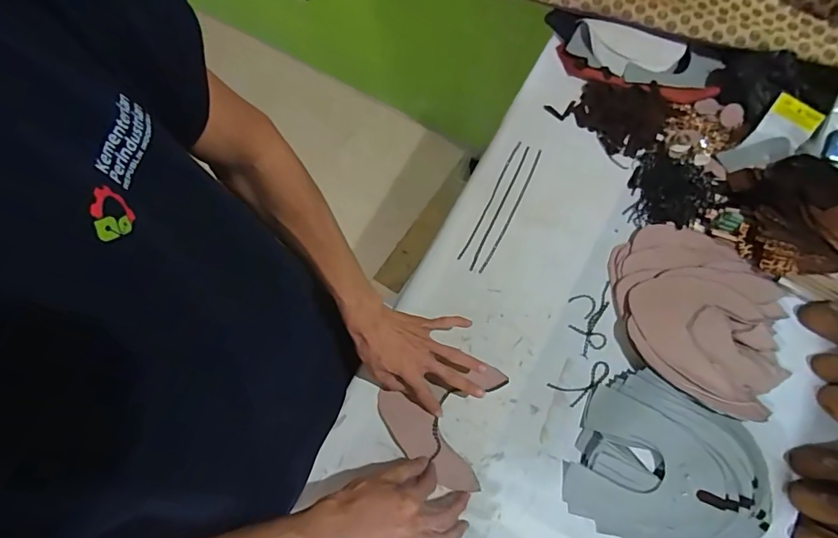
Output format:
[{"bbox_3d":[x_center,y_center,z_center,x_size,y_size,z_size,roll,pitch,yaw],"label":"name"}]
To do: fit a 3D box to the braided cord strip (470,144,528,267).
[{"bbox_3d":[0.131,-0.100,0.714,0.007,0.006,0.237,24,74,10],"label":"braided cord strip"}]

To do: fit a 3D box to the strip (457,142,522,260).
[{"bbox_3d":[0.115,-0.113,0.714,0.009,0.005,0.232,25,74,10],"label":"strip"}]

